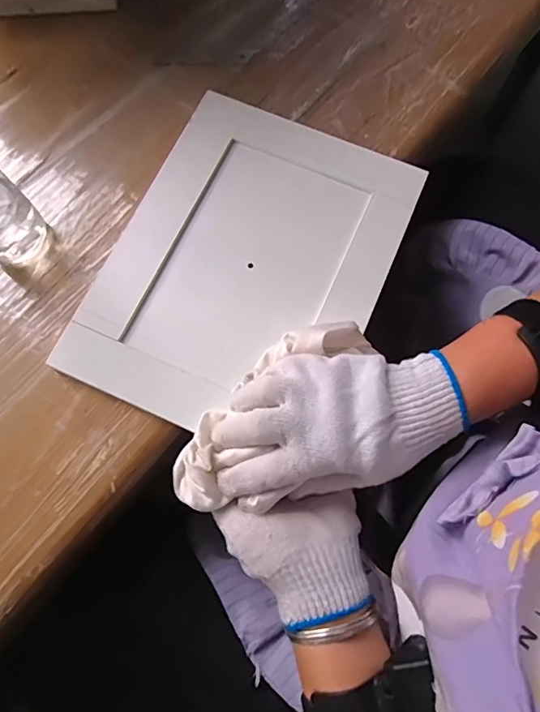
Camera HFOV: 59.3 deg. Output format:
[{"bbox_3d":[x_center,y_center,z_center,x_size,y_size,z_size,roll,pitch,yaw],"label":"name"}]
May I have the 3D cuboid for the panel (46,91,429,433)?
[{"bbox_3d":[-0.019,-0.077,0.396,0.213,0.020,0.282,24,75,7],"label":"panel"}]

